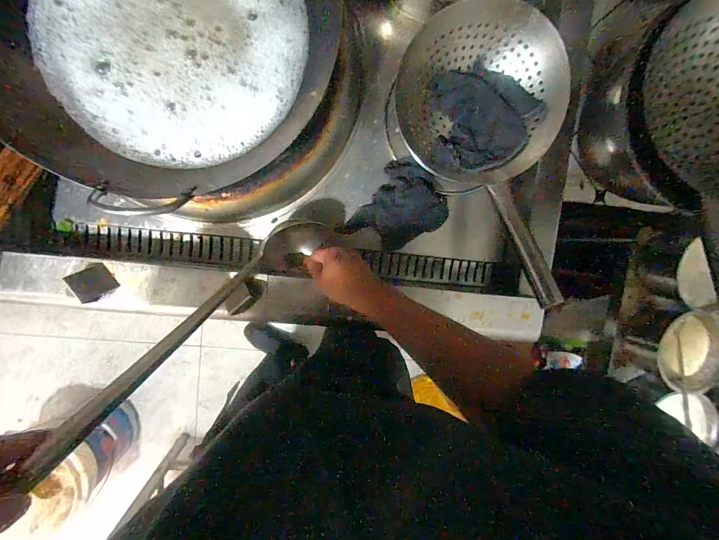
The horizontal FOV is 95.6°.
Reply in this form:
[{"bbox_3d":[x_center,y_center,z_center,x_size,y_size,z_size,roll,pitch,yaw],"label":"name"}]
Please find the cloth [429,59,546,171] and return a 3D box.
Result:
[{"bbox_3d":[0.192,-0.245,0.527,0.159,0.041,0.156,27,92,-7],"label":"cloth"}]

